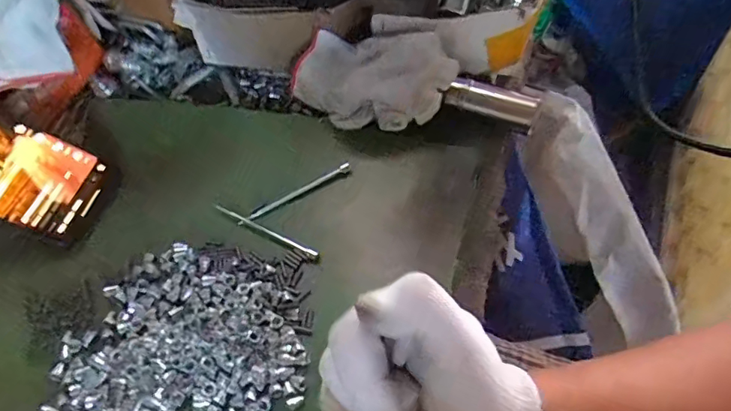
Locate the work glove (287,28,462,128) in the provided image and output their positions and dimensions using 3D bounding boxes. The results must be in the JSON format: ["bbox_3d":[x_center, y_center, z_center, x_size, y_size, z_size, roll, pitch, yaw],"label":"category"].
[{"bbox_3d":[0.004,-0.095,0.387,0.127,0.057,0.061,4,57,7],"label":"work glove"}]

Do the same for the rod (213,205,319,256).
[{"bbox_3d":[-0.071,0.016,0.353,0.088,0.004,0.004,24,61,19],"label":"rod"}]

